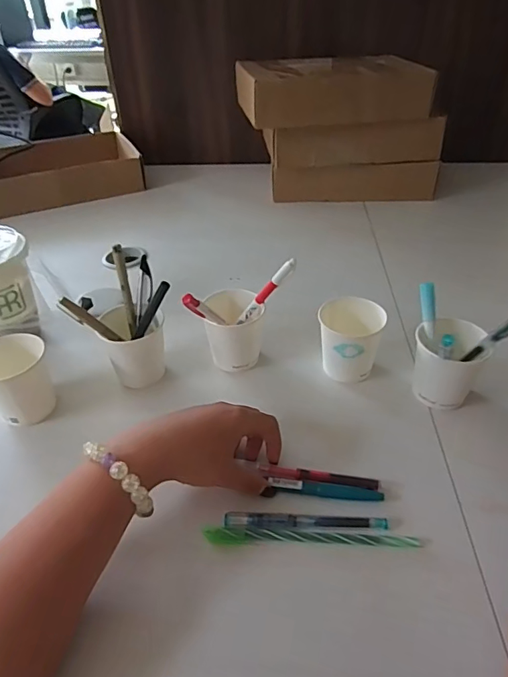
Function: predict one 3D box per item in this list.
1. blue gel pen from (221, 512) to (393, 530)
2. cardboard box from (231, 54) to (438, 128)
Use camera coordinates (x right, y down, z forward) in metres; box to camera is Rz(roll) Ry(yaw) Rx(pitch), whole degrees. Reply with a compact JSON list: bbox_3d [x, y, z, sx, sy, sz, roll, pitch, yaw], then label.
[{"bbox_3d":[0.042,0.147,0.381,0.129,0.007,0.013,-1,39,1],"label":"blue gel pen"},{"bbox_3d":[0.126,-0.431,0.806,0.303,0.075,0.182,-5,39,-4],"label":"cardboard box"}]

